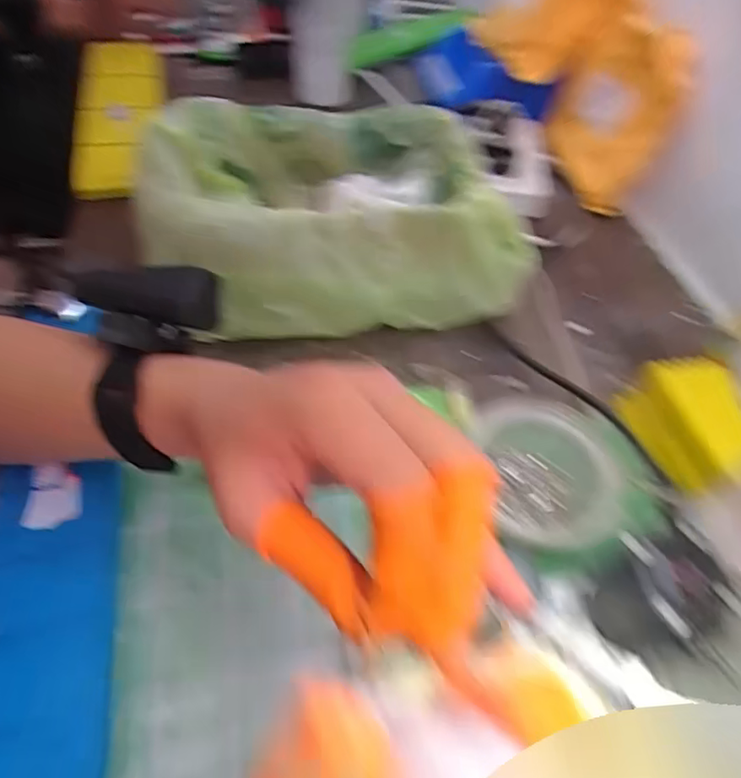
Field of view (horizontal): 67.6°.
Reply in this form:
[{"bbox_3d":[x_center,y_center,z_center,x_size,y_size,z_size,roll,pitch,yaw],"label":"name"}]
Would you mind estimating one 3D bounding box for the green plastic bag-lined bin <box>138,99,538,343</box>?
[{"bbox_3d":[-0.026,-0.145,0.458,0.276,0.100,0.174,-6,53,-10],"label":"green plastic bag-lined bin"}]

